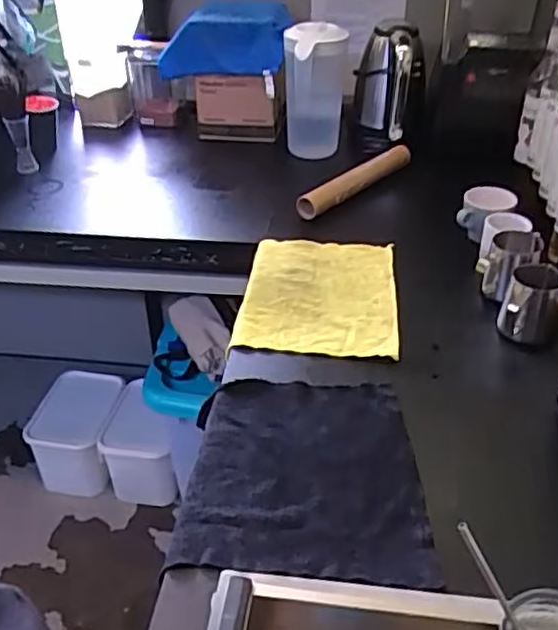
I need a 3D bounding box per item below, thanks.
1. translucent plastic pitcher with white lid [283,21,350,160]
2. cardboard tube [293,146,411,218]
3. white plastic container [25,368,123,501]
[{"bbox_3d":[0.073,-0.447,1.347,0.114,0.243,0.165,4,36,7],"label":"translucent plastic pitcher with white lid"},{"bbox_3d":[0.142,-0.251,1.255,0.039,0.044,0.303,28,45,34],"label":"cardboard tube"},{"bbox_3d":[-0.534,0.321,1.867,0.195,0.250,0.267,6,36,9],"label":"white plastic container"}]

